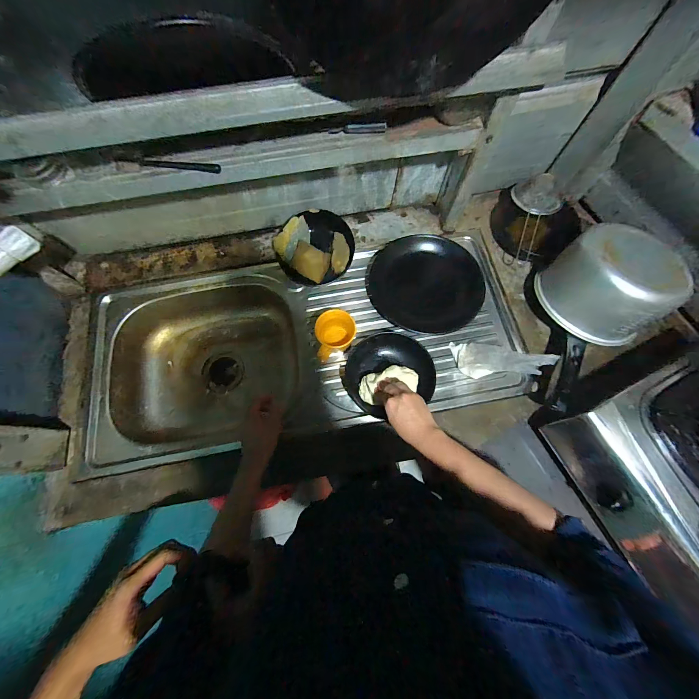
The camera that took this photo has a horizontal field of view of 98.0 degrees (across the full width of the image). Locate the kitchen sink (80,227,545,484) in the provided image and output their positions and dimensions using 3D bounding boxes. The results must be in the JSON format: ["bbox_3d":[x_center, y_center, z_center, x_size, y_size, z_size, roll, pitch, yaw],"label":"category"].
[{"bbox_3d":[-0.092,-0.014,0.728,0.933,0.135,0.408,-11,73,-3],"label":"kitchen sink"}]

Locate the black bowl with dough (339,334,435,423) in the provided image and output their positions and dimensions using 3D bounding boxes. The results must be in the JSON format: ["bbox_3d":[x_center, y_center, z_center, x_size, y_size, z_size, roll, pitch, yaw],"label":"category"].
[{"bbox_3d":[0.072,0.043,0.621,0.171,0.060,0.166,-25,74,-7],"label":"black bowl with dough"}]

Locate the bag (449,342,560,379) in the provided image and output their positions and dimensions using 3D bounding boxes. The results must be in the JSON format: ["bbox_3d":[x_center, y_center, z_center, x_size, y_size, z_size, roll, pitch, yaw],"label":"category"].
[{"bbox_3d":[0.286,0.019,0.592,0.067,0.216,0.062,46,77,-15],"label":"bag"}]

